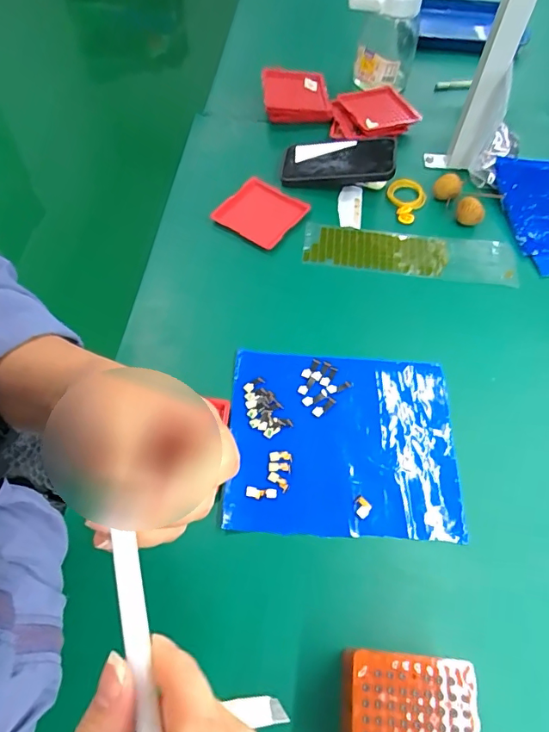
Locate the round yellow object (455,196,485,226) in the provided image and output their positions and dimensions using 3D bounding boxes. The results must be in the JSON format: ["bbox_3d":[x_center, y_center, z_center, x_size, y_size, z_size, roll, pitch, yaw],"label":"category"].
[{"bbox_3d":[0.264,-0.206,0.651,0.037,0.029,0.030,25,62,14],"label":"round yellow object"}]

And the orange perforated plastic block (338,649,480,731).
[{"bbox_3d":[0.091,0.260,0.347,0.090,0.064,0.089,5,59,2],"label":"orange perforated plastic block"}]

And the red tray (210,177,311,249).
[{"bbox_3d":[-0.018,-0.209,0.657,0.095,0.017,0.102,29,63,16],"label":"red tray"}]

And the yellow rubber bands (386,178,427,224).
[{"bbox_3d":[0.183,-0.236,0.679,0.052,0.018,0.070,28,70,9],"label":"yellow rubber bands"}]

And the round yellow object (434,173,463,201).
[{"bbox_3d":[0.241,-0.247,0.669,0.035,0.030,0.029,30,63,16],"label":"round yellow object"}]

